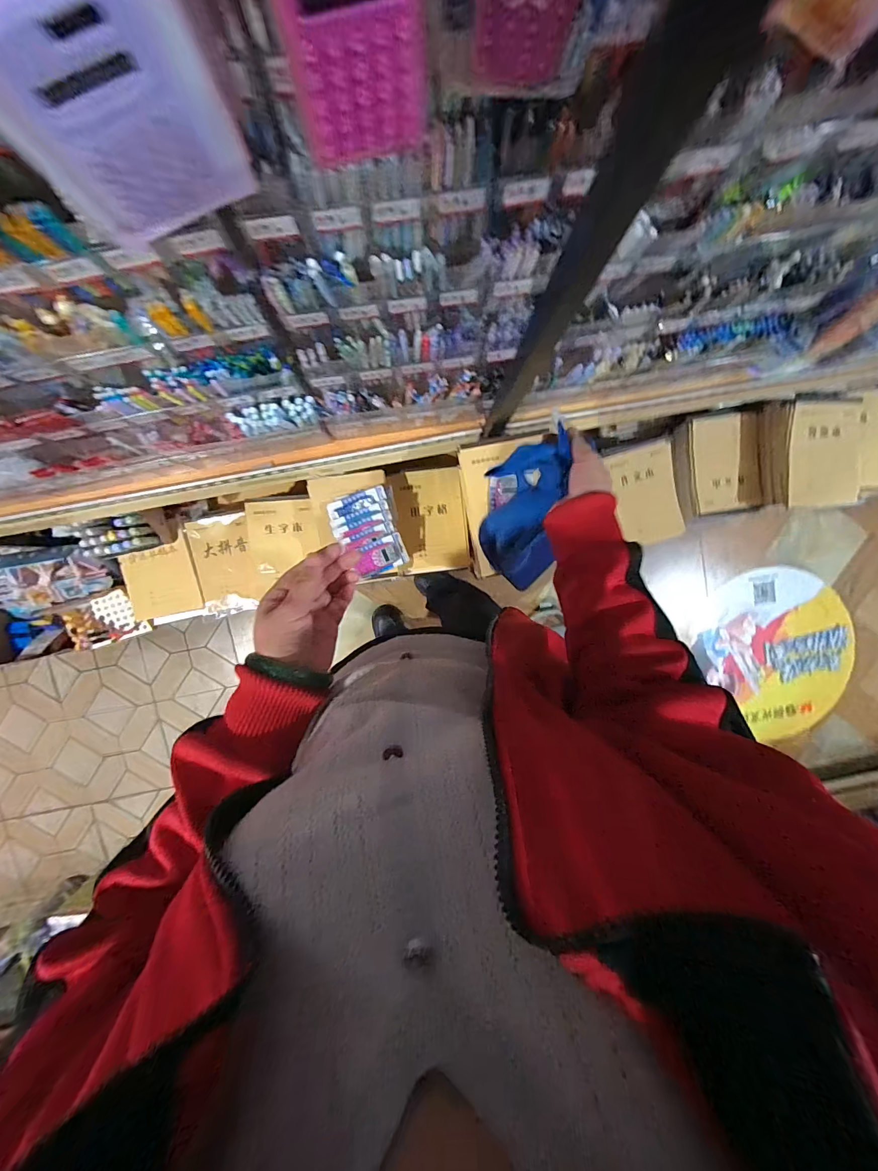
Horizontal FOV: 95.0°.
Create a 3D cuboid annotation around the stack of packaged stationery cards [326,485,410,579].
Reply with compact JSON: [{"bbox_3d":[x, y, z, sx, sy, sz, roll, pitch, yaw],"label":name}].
[{"bbox_3d":[-0.164,-0.120,0.925,0.147,0.043,0.192,-13,95,-1],"label":"stack of packaged stationery cards"}]

